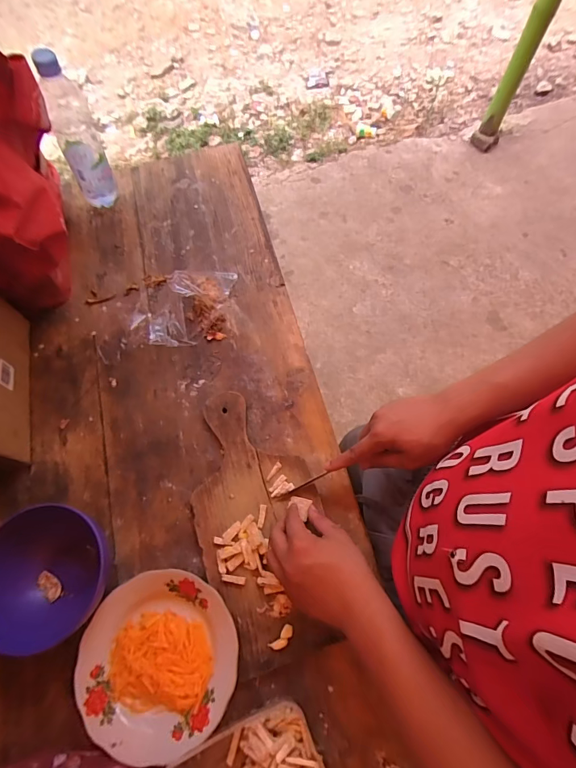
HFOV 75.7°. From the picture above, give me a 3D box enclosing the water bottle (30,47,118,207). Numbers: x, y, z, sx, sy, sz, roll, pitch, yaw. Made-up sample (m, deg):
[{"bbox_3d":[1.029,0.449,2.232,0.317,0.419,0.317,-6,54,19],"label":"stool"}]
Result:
[{"bbox_3d":[-0.340,-0.394,0.600,0.070,0.237,0.054,-32,71,-11],"label":"water bottle"}]

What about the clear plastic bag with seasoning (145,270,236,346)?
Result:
[{"bbox_3d":[-0.165,-0.134,0.591,0.147,0.063,0.136,-3,69,0],"label":"clear plastic bag with seasoning"}]

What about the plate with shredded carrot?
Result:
[{"bbox_3d":[-0.149,0.316,0.432,0.172,0.027,0.174,0,69,1],"label":"plate with shredded carrot"}]

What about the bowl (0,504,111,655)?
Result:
[{"bbox_3d":[-0.301,0.229,0.454,0.130,0.064,0.155,-41,73,-13],"label":"bowl"}]

